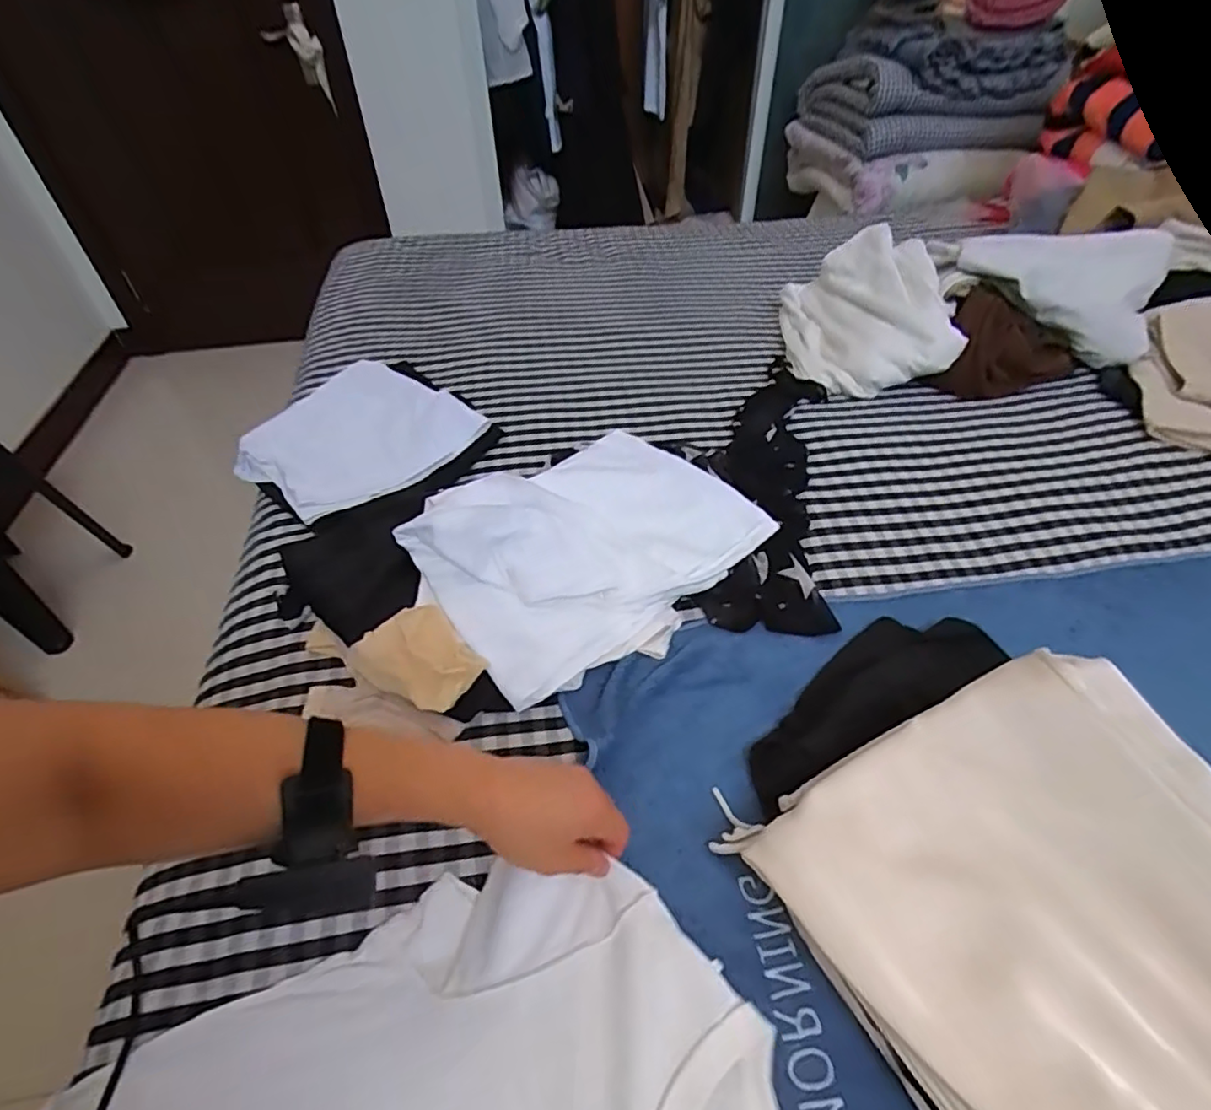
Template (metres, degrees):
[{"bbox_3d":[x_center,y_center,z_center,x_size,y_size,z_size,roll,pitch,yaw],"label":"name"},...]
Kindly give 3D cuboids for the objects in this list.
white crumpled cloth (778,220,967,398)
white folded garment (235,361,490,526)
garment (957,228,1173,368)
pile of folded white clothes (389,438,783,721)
[{"bbox_3d":[0.403,-0.397,0.993,0.223,0.137,0.324,0,47,-1],"label":"white crumpled cloth"},{"bbox_3d":[-0.339,-0.161,0.829,0.290,0.040,0.257,32,55,26],"label":"white folded garment"},{"bbox_3d":[0.741,-0.439,1.015,0.279,0.109,0.285,31,55,27],"label":"garment"},{"bbox_3d":[-0.016,-0.029,0.664,0.349,0.075,0.252,-33,55,-27],"label":"pile of folded white clothes"}]

